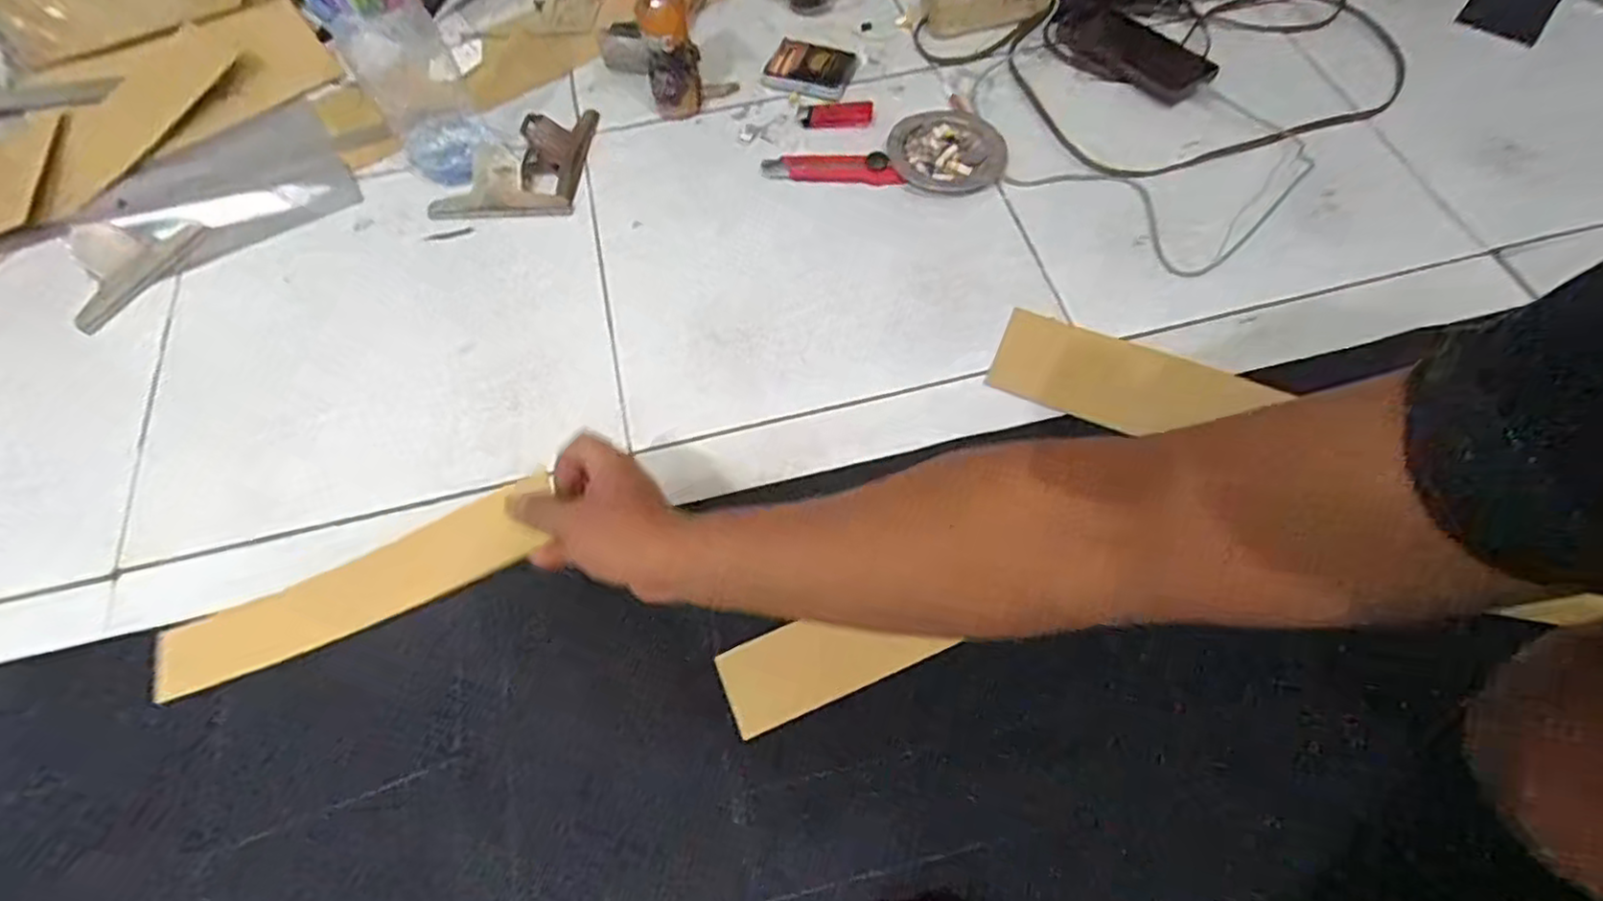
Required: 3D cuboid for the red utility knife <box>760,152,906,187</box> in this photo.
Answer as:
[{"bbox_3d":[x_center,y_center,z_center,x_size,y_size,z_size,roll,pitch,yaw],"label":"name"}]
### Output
[{"bbox_3d":[0.031,-0.287,0.708,0.141,0.013,0.037,9,63,7],"label":"red utility knife"}]

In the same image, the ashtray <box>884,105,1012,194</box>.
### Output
[{"bbox_3d":[0.149,-0.310,0.714,0.114,0.015,0.118,10,63,7],"label":"ashtray"}]

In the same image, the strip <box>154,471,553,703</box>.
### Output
[{"bbox_3d":[-0.319,0.100,0.499,0.299,0.017,0.059,-22,62,6],"label":"strip"}]

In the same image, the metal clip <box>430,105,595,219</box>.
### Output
[{"bbox_3d":[-0.298,-0.310,0.724,0.145,0.035,0.162,2,63,3],"label":"metal clip"}]

